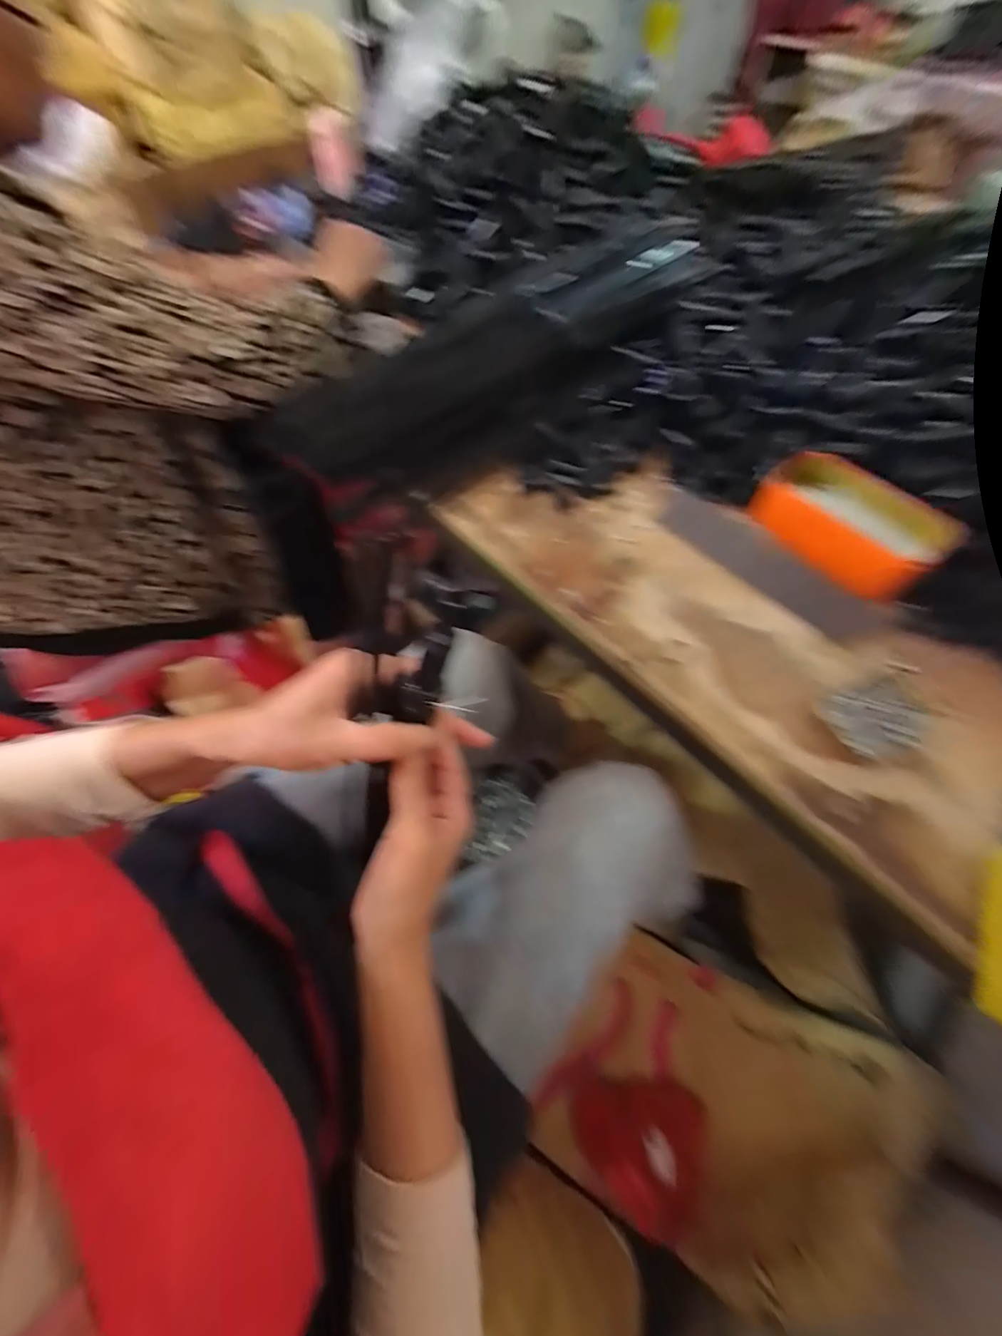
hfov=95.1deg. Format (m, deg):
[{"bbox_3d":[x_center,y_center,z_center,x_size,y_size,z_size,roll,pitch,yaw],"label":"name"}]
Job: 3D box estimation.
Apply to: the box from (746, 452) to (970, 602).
[{"bbox_3d":[0.339,-0.144,0.450,0.107,0.055,0.164,-32,64,-19],"label":"box"}]

